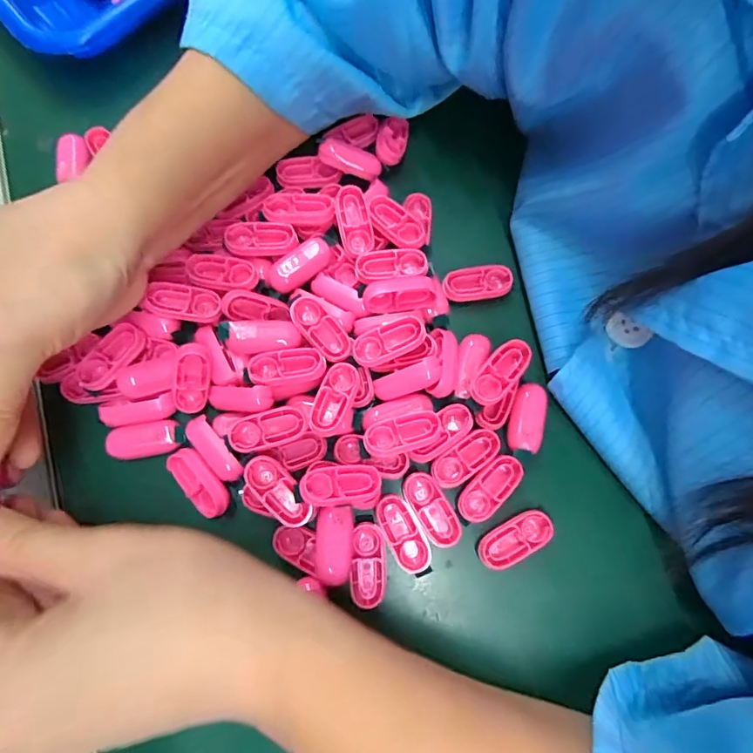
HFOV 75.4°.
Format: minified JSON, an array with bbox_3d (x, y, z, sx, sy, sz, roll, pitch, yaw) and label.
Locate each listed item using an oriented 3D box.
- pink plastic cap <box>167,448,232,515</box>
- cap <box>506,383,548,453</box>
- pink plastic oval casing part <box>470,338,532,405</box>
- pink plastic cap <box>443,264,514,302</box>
[{"bbox_3d":[-0.079,0.047,0.215,0.015,0.005,0.033,-44,79,-9],"label":"pink plastic cap"},{"bbox_3d":[0.070,0.018,0.224,0.015,0.004,0.032,12,76,4],"label":"cap"},{"bbox_3d":[0.056,-0.002,0.224,0.015,0.010,0.034,41,80,10],"label":"pink plastic oval casing part"},{"bbox_3d":[0.051,-0.047,0.243,0.034,0.004,0.016,-7,76,-1],"label":"pink plastic cap"}]

